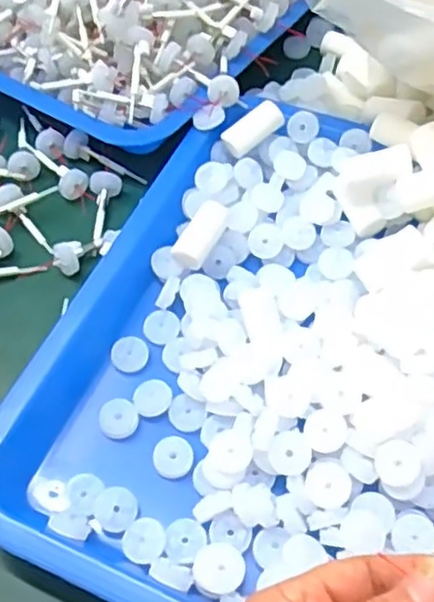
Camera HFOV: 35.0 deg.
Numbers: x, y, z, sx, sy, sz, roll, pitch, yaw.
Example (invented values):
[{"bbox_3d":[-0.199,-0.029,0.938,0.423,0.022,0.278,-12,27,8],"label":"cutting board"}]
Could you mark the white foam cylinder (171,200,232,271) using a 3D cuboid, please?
[{"bbox_3d":[-0.010,-0.039,0.416,0.019,0.014,0.049,20,60,15],"label":"white foam cylinder"}]

